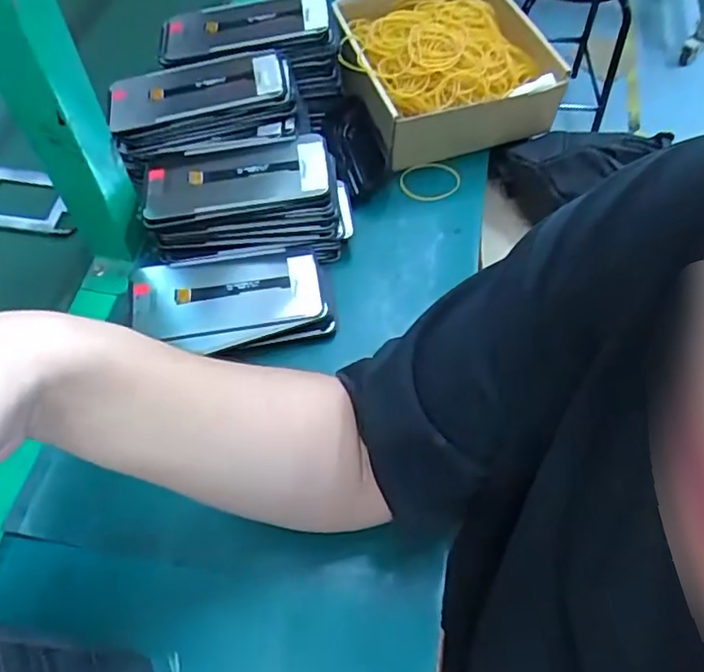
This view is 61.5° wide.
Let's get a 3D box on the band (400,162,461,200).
[{"bbox_3d":[0.079,-0.157,0.602,0.061,0.006,0.047,-16,65,-11],"label":"band"}]

